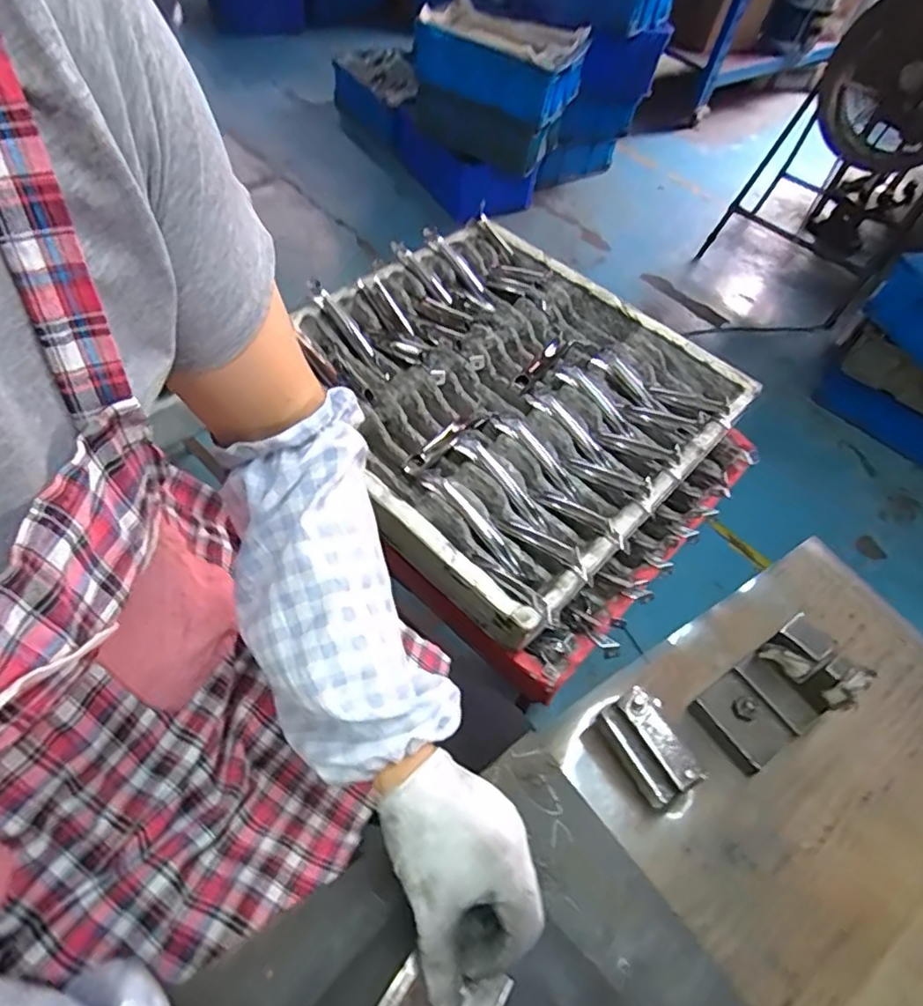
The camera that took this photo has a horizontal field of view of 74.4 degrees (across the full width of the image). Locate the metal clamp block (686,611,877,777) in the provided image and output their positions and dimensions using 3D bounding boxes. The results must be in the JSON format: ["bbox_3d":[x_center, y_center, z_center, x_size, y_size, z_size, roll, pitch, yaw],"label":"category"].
[{"bbox_3d":[0.235,0.142,0.455,0.094,0.072,0.066,-27,62,-25],"label":"metal clamp block"}]

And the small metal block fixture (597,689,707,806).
[{"bbox_3d":[0.129,0.175,0.432,0.035,0.051,0.069,-21,61,-20],"label":"small metal block fixture"}]

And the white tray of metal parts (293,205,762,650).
[{"bbox_3d":[0.060,-0.156,0.849,0.564,0.064,0.549,38,60,18],"label":"white tray of metal parts"}]

